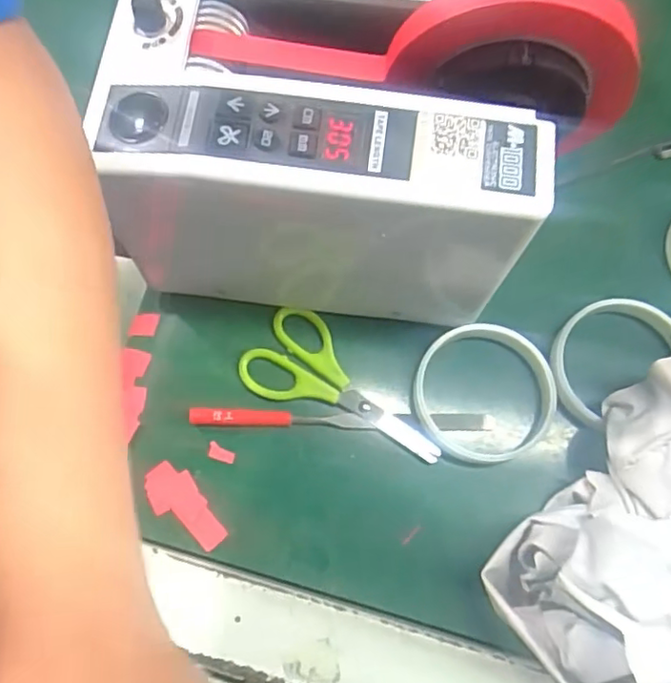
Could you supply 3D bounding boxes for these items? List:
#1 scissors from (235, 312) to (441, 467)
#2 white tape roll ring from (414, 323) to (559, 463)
[{"bbox_3d":[0.008,0.027,0.378,0.129,0.005,0.059,26,77,8],"label":"scissors"},{"bbox_3d":[0.091,0.030,0.373,0.084,0.010,0.084,0,75,1],"label":"white tape roll ring"}]

